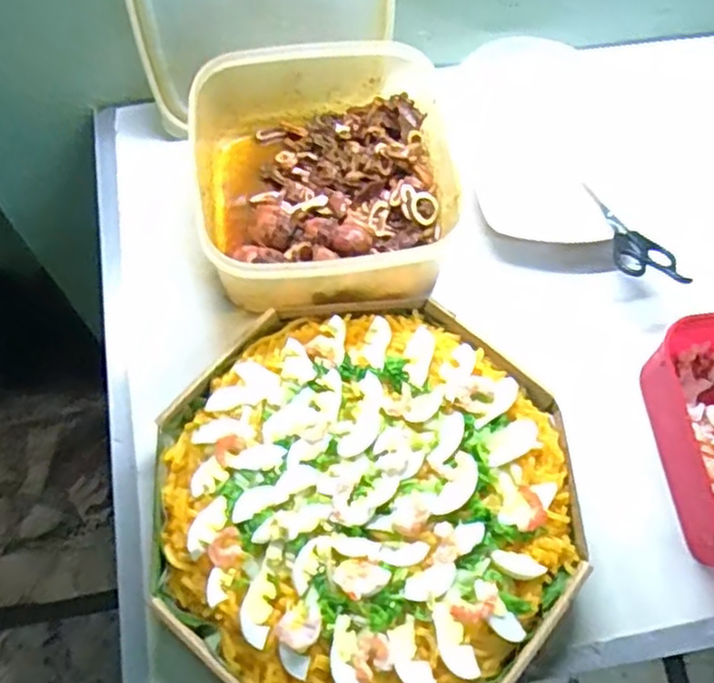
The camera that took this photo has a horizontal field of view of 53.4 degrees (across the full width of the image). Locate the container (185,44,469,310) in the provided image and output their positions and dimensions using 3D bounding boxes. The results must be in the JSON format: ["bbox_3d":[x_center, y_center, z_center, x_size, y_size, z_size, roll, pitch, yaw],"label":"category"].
[{"bbox_3d":[-0.021,-0.136,0.614,0.222,0.101,0.225,-6,68,-5],"label":"container"}]

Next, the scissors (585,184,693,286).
[{"bbox_3d":[0.234,-0.091,0.623,0.043,0.013,0.133,-20,54,-11],"label":"scissors"}]

